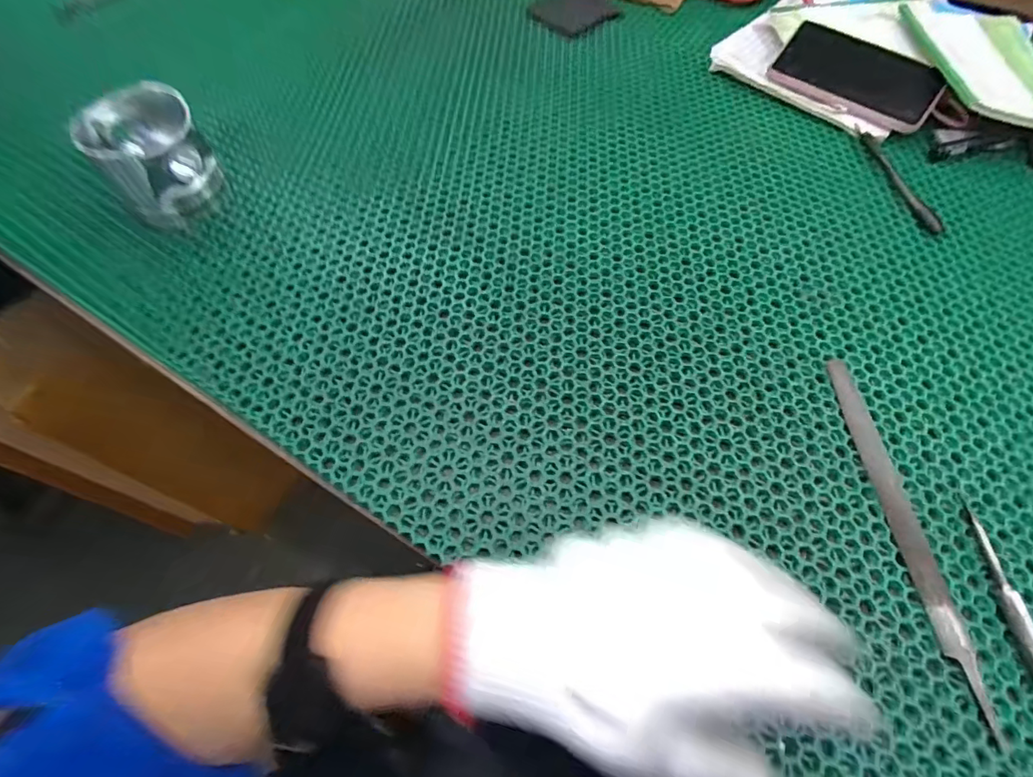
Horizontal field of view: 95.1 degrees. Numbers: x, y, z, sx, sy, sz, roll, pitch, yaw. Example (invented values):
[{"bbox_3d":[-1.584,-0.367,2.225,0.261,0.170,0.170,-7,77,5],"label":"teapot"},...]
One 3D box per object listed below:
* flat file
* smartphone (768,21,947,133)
[{"bbox_3d":[0.258,0.085,0.315,0.020,0.007,0.239,-2,64,-2],"label":"flat file"},{"bbox_3d":[0.365,-0.335,0.510,0.162,0.012,0.076,33,99,16],"label":"smartphone"}]

